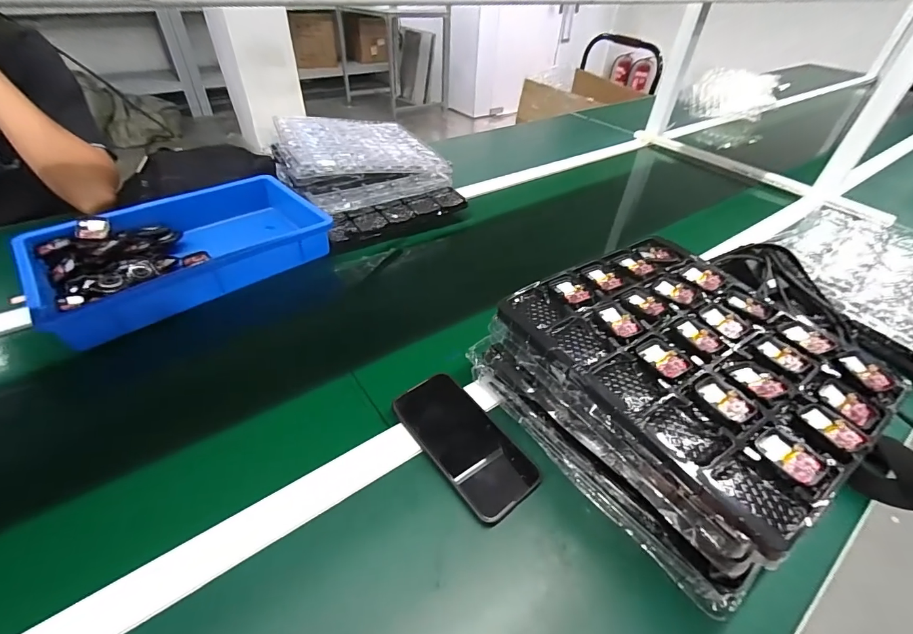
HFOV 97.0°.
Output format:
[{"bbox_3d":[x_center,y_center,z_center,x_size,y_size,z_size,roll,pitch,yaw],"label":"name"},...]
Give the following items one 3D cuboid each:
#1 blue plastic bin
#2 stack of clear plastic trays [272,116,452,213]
[{"bbox_3d":[-0.407,-0.108,0.615,0.243,0.064,0.365,34,50,30],"label":"blue plastic bin"},{"bbox_3d":[-0.201,-0.326,0.811,0.280,0.078,0.313,-27,50,-30],"label":"stack of clear plastic trays"}]

